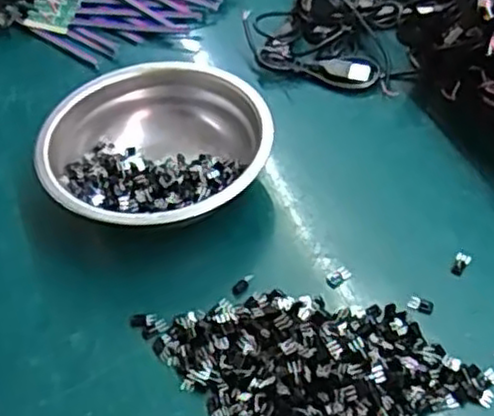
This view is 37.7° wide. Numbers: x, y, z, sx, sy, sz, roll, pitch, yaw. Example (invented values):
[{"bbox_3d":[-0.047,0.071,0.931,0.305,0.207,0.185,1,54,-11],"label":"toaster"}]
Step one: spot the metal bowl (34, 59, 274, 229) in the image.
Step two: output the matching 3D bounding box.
[{"bbox_3d":[-0.050,-0.029,0.410,0.122,0.039,0.123,-3,48,3],"label":"metal bowl"}]

